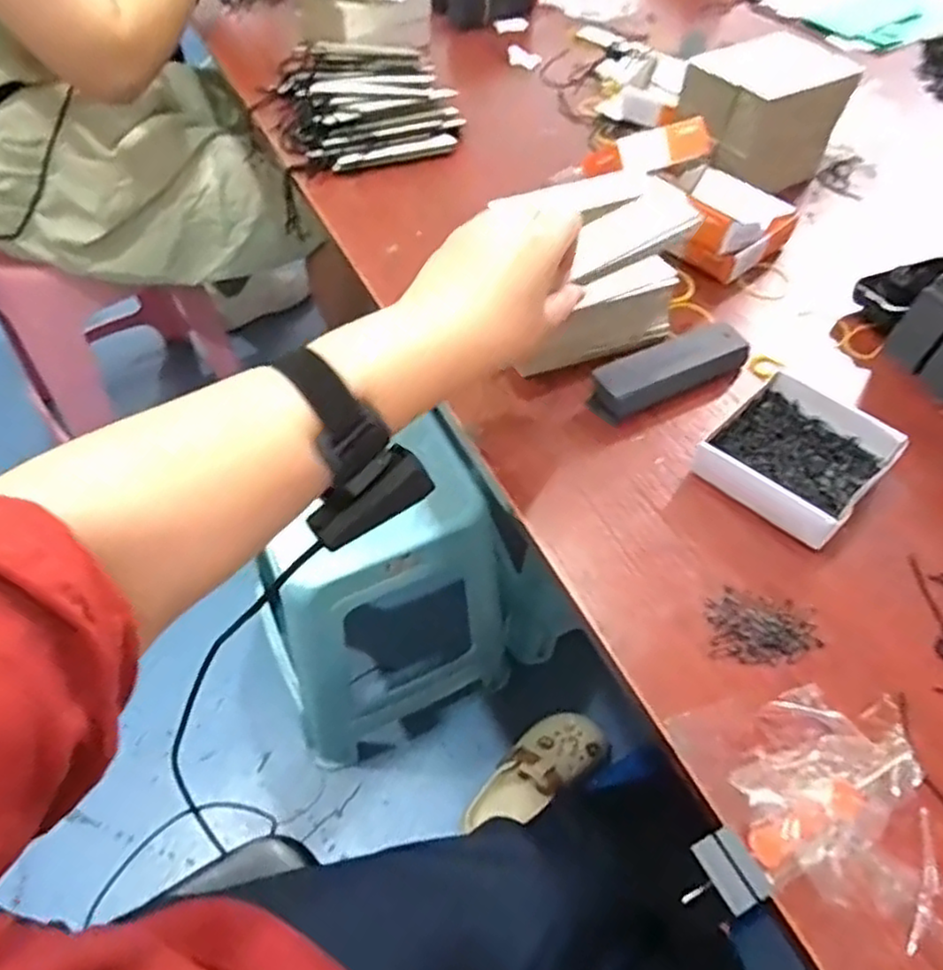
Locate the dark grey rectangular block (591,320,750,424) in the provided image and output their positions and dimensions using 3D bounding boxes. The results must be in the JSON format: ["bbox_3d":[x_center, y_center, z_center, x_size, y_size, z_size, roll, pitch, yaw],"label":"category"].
[{"bbox_3d":[0.146,-0.086,0.525,0.132,0.023,0.039,-26,57,-19],"label":"dark grey rectangular block"}]

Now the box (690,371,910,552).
[{"bbox_3d":[0.220,-0.021,0.477,0.098,0.026,0.116,39,61,25],"label":"box"}]

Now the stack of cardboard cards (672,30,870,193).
[{"bbox_3d":[0.282,-0.357,0.693,0.143,0.114,0.102,-22,57,-18],"label":"stack of cardboard cards"}]

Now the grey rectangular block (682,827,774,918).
[{"bbox_3d":[0.116,0.182,0.328,0.039,0.010,0.032,-25,57,-19],"label":"grey rectangular block"}]

